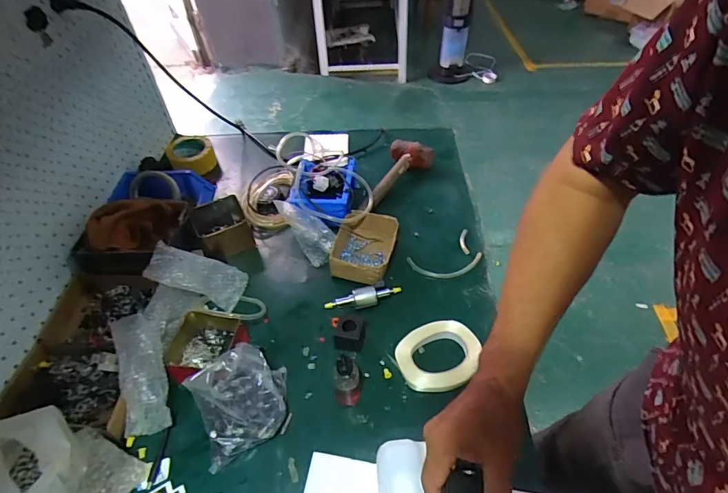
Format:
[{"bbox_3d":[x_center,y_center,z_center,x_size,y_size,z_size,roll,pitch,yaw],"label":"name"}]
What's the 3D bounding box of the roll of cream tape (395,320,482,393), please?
[{"bbox_3d":[0.117,0.167,0.640,0.127,0.029,0.106,-22,50,-17],"label":"roll of cream tape"}]

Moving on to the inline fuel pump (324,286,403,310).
[{"bbox_3d":[0.000,0.088,0.713,0.131,0.027,0.028,-12,48,-8],"label":"inline fuel pump"}]

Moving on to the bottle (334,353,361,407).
[{"bbox_3d":[-0.024,0.184,0.587,0.037,0.097,0.044,-6,47,-2],"label":"bottle"}]

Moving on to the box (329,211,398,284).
[{"bbox_3d":[-0.001,0.002,0.770,0.109,0.052,0.134,10,48,12],"label":"box"}]

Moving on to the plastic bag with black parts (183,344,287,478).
[{"bbox_3d":[-0.166,0.210,0.569,0.123,0.094,0.108,-18,49,-14],"label":"plastic bag with black parts"}]

